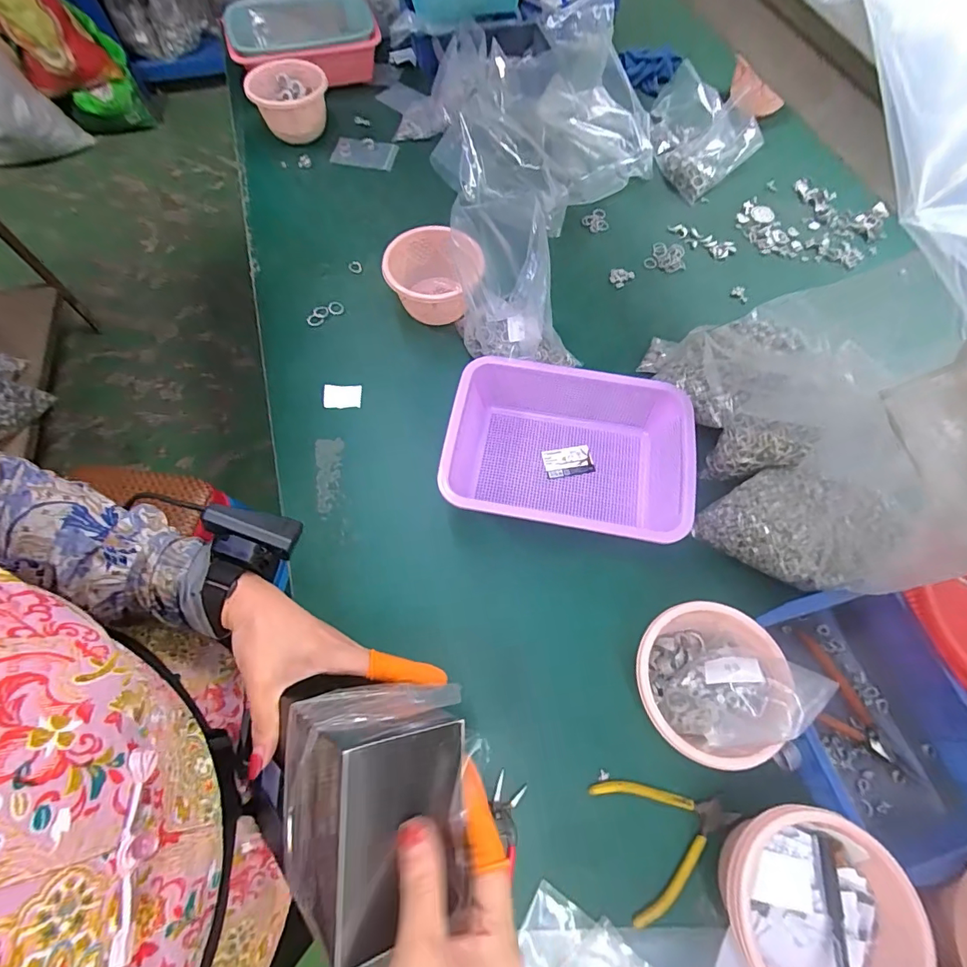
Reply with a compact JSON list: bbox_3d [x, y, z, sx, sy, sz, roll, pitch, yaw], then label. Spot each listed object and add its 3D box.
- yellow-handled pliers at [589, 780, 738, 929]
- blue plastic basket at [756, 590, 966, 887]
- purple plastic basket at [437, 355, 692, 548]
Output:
[{"bbox_3d":[0.193,0.357,0.480,0.133,0.009,0.119,-17,68,-7],"label":"yellow-handled pliers"},{"bbox_3d":[0.412,0.245,0.494,0.181,0.074,0.249,-10,67,-4],"label":"blue plastic basket"},{"bbox_3d":[0.108,-0.041,0.614,0.299,0.081,0.225,9,67,4],"label":"purple plastic basket"}]

